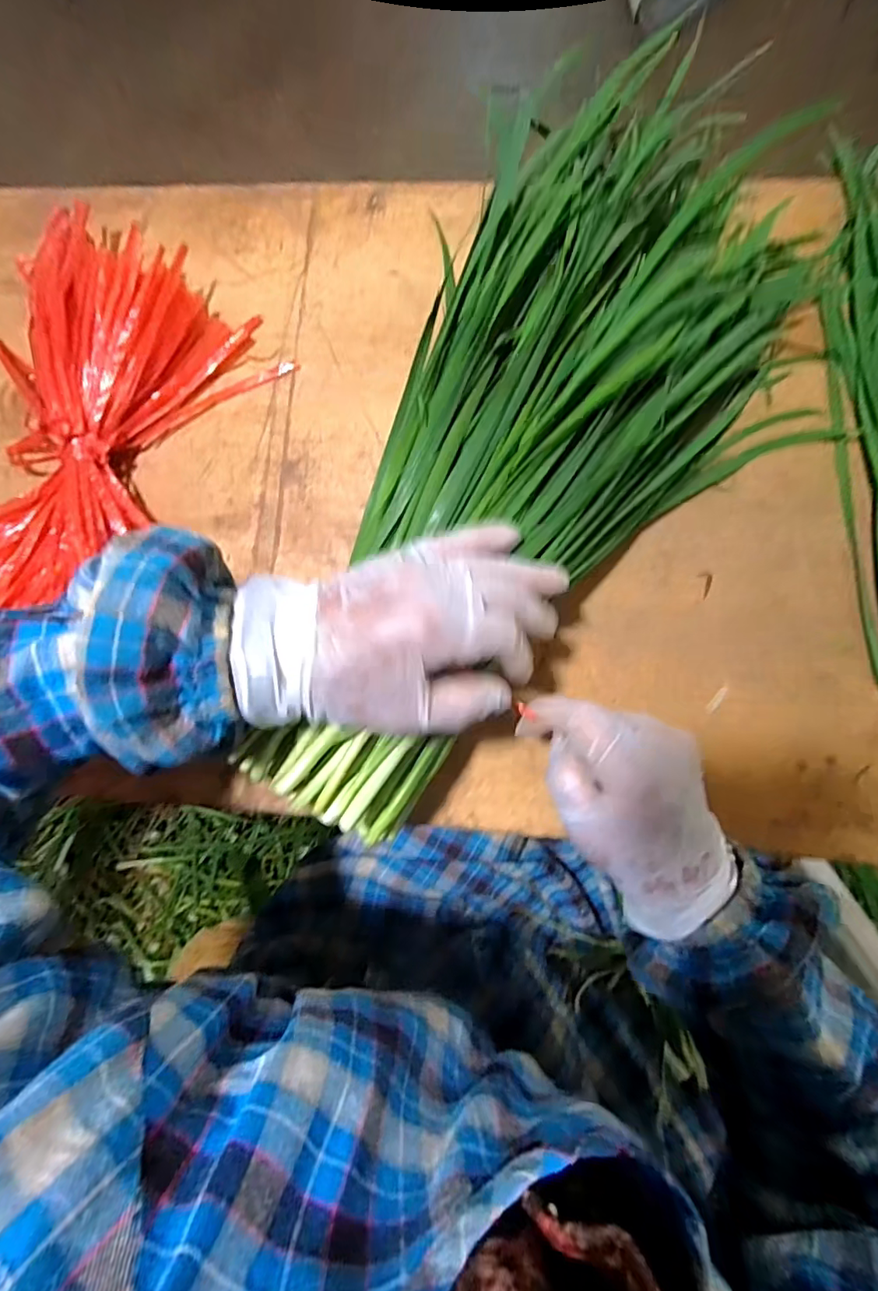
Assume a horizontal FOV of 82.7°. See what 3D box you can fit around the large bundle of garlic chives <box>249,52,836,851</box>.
[{"bbox_3d":[0.061,-0.102,0.287,0.204,0.078,0.447,33,84,5],"label":"large bundle of garlic chives"}]

